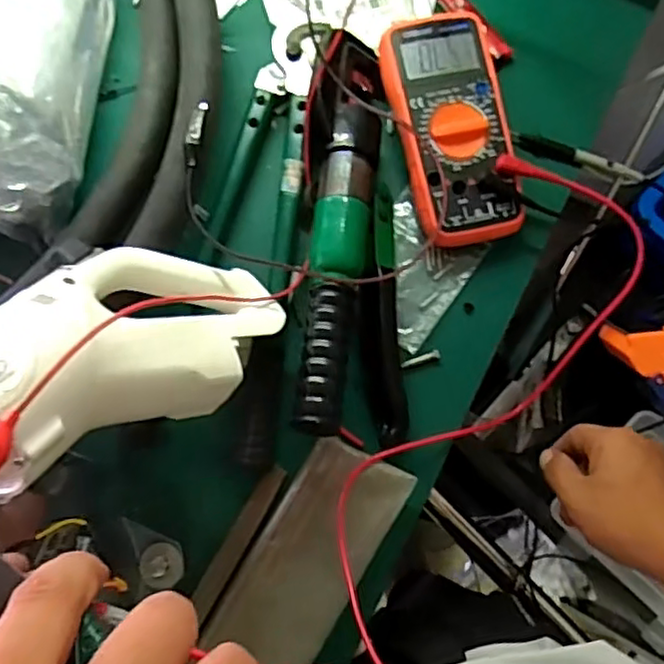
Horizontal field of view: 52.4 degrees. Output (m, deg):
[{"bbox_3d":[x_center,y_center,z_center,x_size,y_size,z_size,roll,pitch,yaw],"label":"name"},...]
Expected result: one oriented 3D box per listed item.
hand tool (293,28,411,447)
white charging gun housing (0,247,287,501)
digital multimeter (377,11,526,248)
[{"bbox_3d":[0.016,-0.076,0.485,0.070,0.061,0.297,0,78,1],"label":"hand tool"},{"bbox_3d":[-0.125,0.011,0.401,0.110,0.081,0.240,48,39,10],"label":"white charging gun housing"},{"bbox_3d":[0.090,-0.151,0.510,0.082,0.041,0.172,-10,78,-1],"label":"digital multimeter"}]

